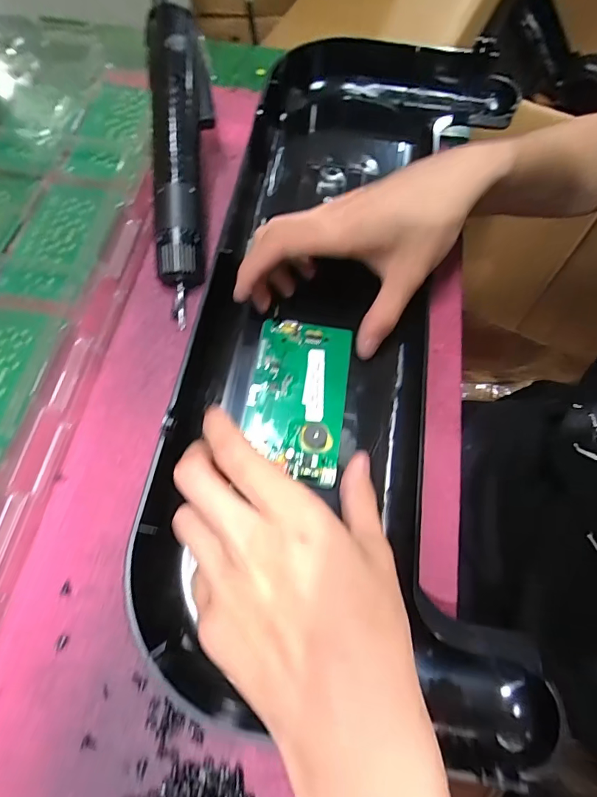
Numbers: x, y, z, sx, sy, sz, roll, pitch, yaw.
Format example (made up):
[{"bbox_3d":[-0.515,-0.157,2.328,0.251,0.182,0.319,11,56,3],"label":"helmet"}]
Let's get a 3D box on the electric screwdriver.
[{"bbox_3d":[-0.083,-0.167,0.309,0.035,0.032,0.220,-1,86,-2],"label":"electric screwdriver"}]

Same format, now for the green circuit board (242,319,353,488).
[{"bbox_3d":[-0.001,-0.003,0.275,0.060,0.010,0.105,8,68,2],"label":"green circuit board"}]

